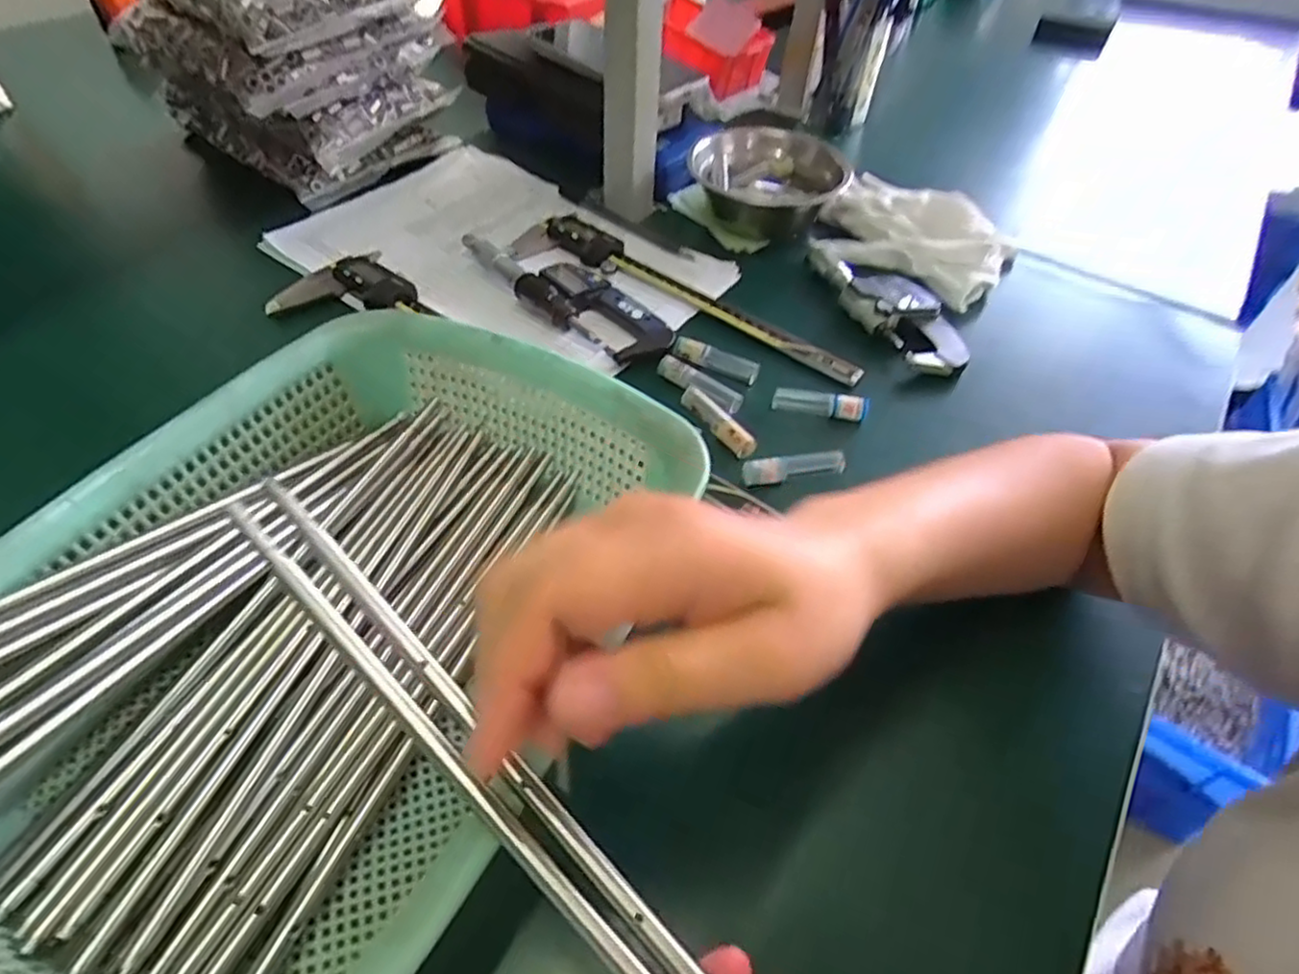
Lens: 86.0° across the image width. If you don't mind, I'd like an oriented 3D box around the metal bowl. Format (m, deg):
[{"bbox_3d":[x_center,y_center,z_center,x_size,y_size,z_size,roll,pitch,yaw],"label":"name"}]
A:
[{"bbox_3d":[0.093,-0.239,0.563,0.119,0.062,0.119,9,47,1],"label":"metal bowl"}]

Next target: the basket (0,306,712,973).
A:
[{"bbox_3d":[-0.128,0.054,0.282,0.209,0.084,0.289,22,49,13],"label":"basket"}]

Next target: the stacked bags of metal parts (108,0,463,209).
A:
[{"bbox_3d":[-0.284,-0.347,0.566,0.191,0.141,0.172,36,53,24],"label":"stacked bags of metal parts"}]

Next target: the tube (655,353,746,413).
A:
[{"bbox_3d":[0.031,-0.065,0.436,0.061,0.012,0.011,35,53,23],"label":"tube"}]

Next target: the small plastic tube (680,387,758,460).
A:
[{"bbox_3d":[0.041,-0.040,0.416,0.013,0.013,0.061,-25,55,-27],"label":"small plastic tube"}]

